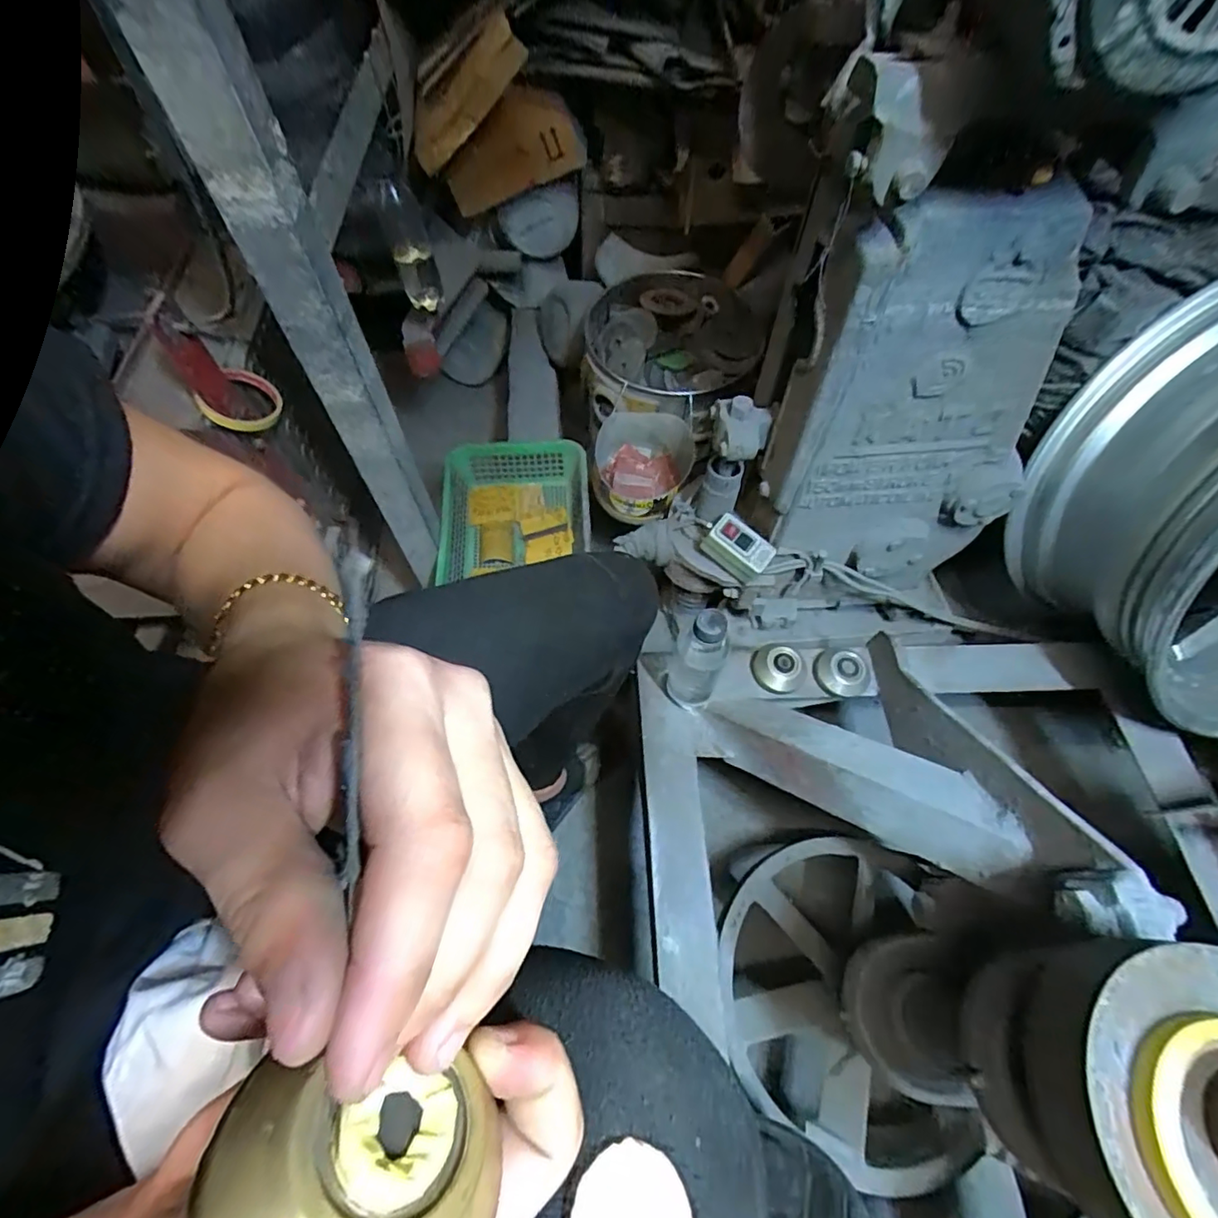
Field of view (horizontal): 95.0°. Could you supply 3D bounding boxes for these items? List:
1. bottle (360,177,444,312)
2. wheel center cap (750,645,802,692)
[{"bbox_3d":[-0.278,-0.491,0.754,0.072,0.153,0.051,-20,64,-11],"label":"bottle"},{"bbox_3d":[0.197,0.071,0.660,0.052,0.039,0.049,17,63,8],"label":"wheel center cap"}]

